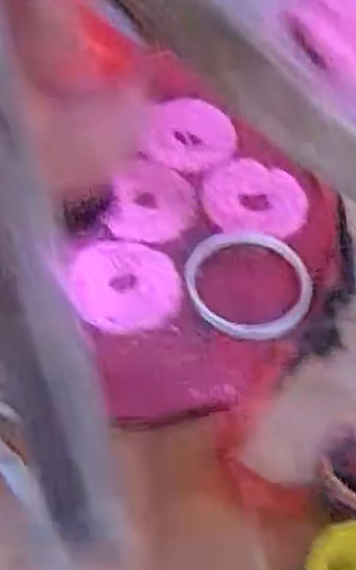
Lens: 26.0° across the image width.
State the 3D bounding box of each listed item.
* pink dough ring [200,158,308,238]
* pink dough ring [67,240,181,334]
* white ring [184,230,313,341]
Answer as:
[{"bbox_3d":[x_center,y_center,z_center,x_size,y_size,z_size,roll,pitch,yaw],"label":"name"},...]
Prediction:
[{"bbox_3d":[0.062,-0.073,0.621,0.084,0.011,0.072,8,54,2],"label":"pink dough ring"},{"bbox_3d":[-0.039,-0.002,0.565,0.078,0.007,0.080,2,54,-3],"label":"pink dough ring"},{"bbox_3d":[0.053,-0.003,0.574,0.092,0.004,0.098,2,54,-3],"label":"white ring"}]

